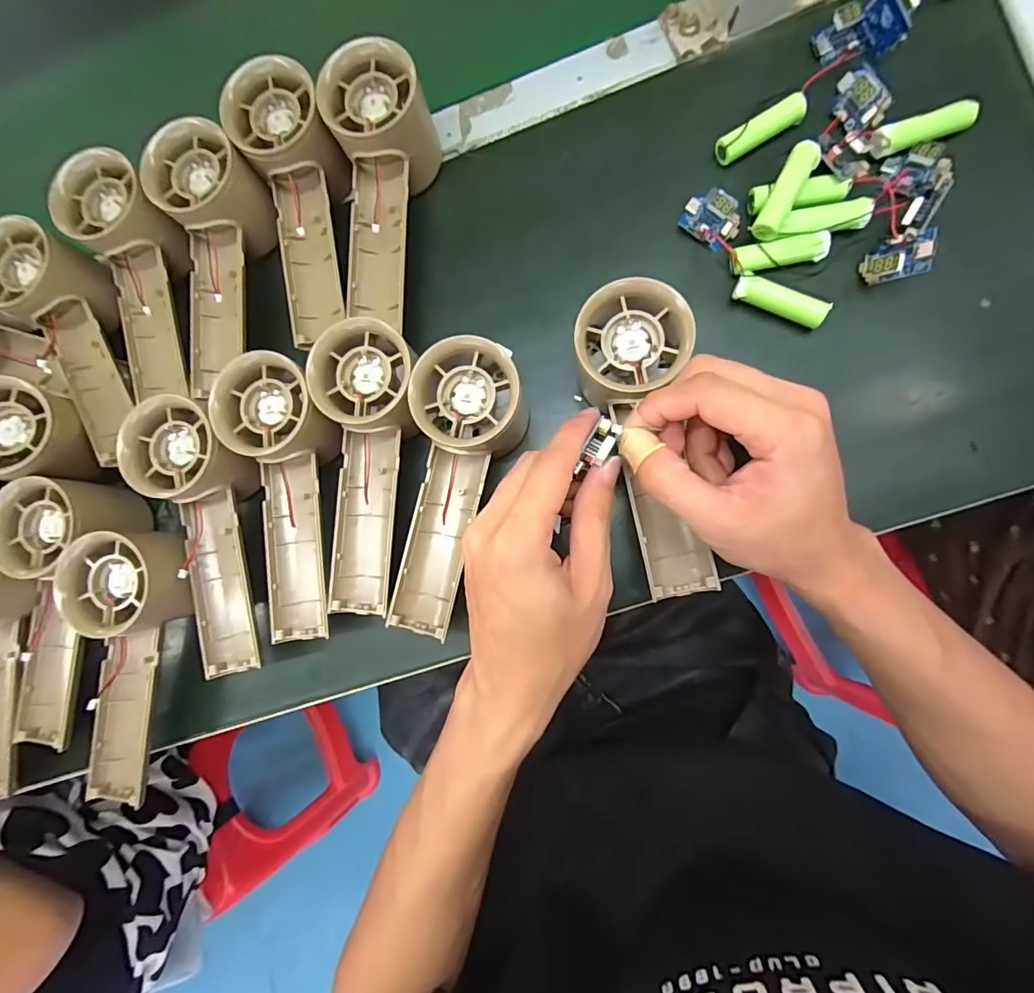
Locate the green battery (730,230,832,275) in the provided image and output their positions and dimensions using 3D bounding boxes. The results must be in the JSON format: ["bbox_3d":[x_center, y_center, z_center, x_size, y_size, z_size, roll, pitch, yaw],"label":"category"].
[{"bbox_3d":[0.148,-0.136,0.274,0.051,0.015,0.015,-11,84,7],"label":"green battery"}]

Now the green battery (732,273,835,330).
[{"bbox_3d":[0.147,-0.109,0.274,0.050,0.015,0.013,23,89,9],"label":"green battery"}]

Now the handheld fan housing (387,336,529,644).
[{"bbox_3d":[-0.039,-0.003,0.271,0.052,0.060,0.153,19,89,9],"label":"handheld fan housing"}]

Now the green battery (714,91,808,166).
[{"bbox_3d":[0.141,-0.211,0.283,0.050,0.017,0.014,-26,83,5],"label":"green battery"}]

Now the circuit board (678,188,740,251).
[{"bbox_3d":[0.113,-0.161,0.279,0.032,0.009,0.026,35,120,0],"label":"circuit board"}]

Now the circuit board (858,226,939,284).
[{"bbox_3d":[0.201,-0.128,0.259,0.010,0.034,0.022,1,97,-27],"label":"circuit board"}]

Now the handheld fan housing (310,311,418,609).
[{"bbox_3d":[-0.080,-0.013,0.262,0.055,0.031,0.156,-3,86,8],"label":"handheld fan housing"}]

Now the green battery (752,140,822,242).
[{"bbox_3d":[0.146,-0.166,0.266,0.015,0.011,0.053,29,90,9],"label":"green battery"}]

